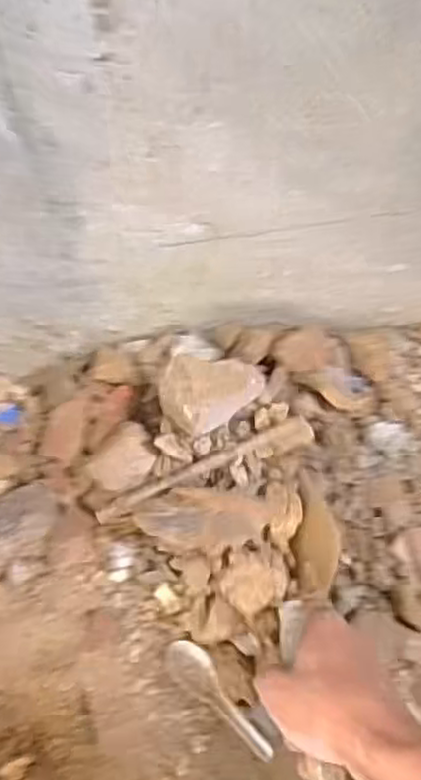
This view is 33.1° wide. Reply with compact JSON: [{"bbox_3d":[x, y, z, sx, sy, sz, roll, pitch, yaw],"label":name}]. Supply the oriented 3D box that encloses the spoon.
[{"bbox_3d":[0.008,0.251,0.577,0.111,0.022,0.030,41,71,18],"label":"spoon"}]

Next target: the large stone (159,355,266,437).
[{"bbox_3d":[-0.002,0.006,0.554,0.076,0.041,0.058,13,65,7],"label":"large stone"}]

